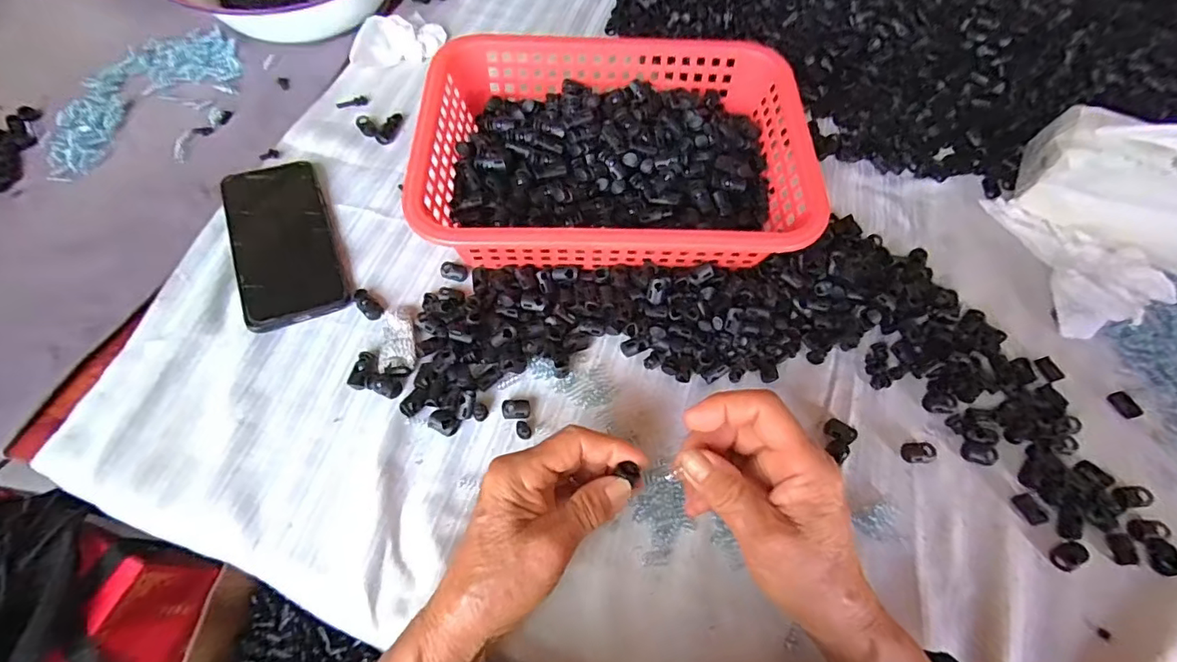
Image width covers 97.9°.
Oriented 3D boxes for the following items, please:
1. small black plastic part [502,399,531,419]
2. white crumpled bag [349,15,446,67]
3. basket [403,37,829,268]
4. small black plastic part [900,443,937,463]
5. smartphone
[{"bbox_3d":[-0.052,0.057,0.368,0.020,0.009,0.015,0,65,-2],"label":"small black plastic part"},{"bbox_3d":[-0.199,-0.307,0.534,0.094,0.025,0.049,-15,66,-9],"label":"white crumpled bag"},{"bbox_3d":[0.020,-0.147,0.431,0.295,0.076,0.196,0,65,-2],"label":"basket"},{"bbox_3d":[0.238,0.087,0.368,0.024,0.007,0.015,-4,65,-4],"label":"small black plastic part"},{"bbox_3d":[-0.255,-0.079,0.427,0.075,0.013,0.162,-20,67,-11],"label":"smartphone"}]

